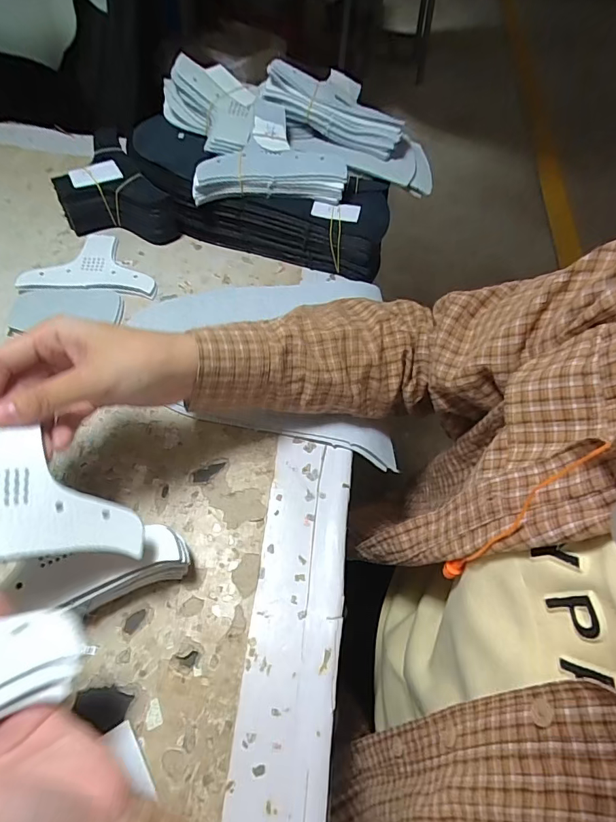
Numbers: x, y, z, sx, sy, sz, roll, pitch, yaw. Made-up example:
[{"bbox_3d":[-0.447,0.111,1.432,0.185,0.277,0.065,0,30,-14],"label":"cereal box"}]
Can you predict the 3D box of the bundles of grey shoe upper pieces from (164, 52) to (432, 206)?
[{"bbox_3d":[-0.005,-0.291,0.460,0.272,0.055,0.170,-6,61,-8],"label":"bundles of grey shoe upper pieces"}]

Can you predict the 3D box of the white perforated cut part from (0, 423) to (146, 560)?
[{"bbox_3d":[-0.159,0.046,0.237,0.132,0.012,0.075,2,78,-36],"label":"white perforated cut part"}]

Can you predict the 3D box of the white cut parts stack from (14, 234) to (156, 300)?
[{"bbox_3d":[-0.216,-0.149,0.453,0.125,0.010,0.080,0,61,-5],"label":"white cut parts stack"}]

